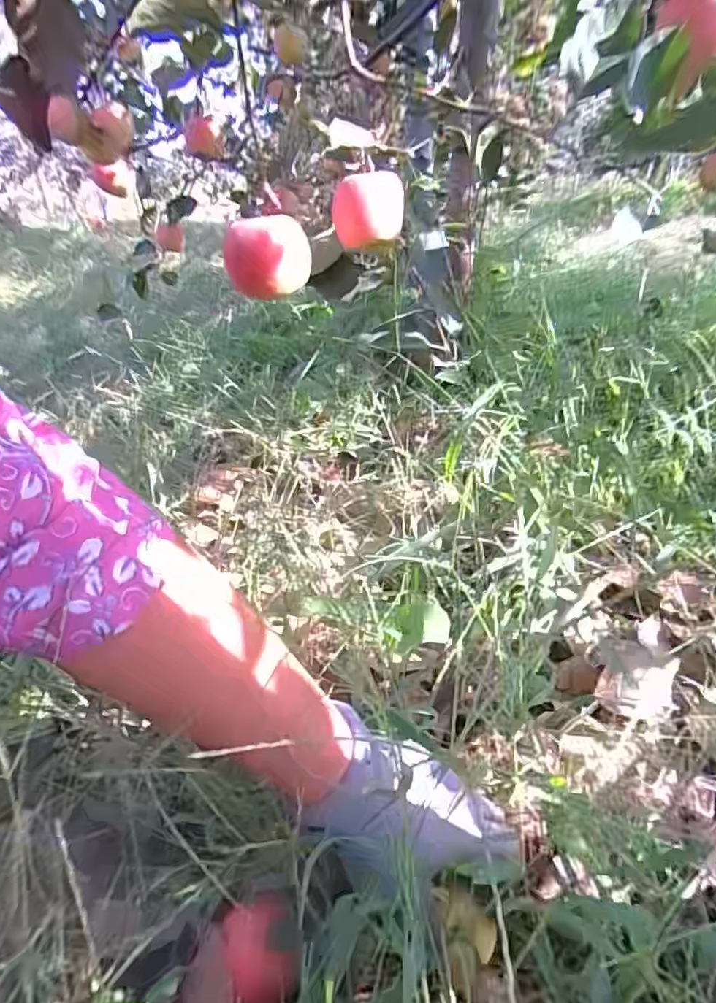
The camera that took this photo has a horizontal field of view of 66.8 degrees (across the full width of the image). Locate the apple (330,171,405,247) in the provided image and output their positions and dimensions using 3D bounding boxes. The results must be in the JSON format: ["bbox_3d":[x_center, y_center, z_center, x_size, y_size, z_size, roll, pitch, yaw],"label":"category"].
[{"bbox_3d":[0.008,-0.255,0.476,0.061,0.055,0.054,-3,32,4],"label":"apple"}]

